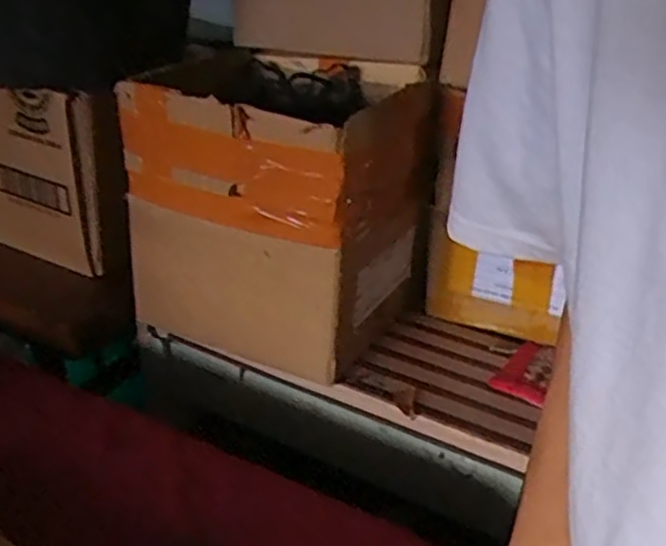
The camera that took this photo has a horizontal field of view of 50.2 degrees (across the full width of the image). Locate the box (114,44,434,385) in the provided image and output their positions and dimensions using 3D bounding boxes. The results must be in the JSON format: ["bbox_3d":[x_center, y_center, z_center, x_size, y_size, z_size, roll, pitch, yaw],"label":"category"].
[{"bbox_3d":[-0.059,-0.086,0.868,0.290,0.288,0.280,17,29,25],"label":"box"}]

